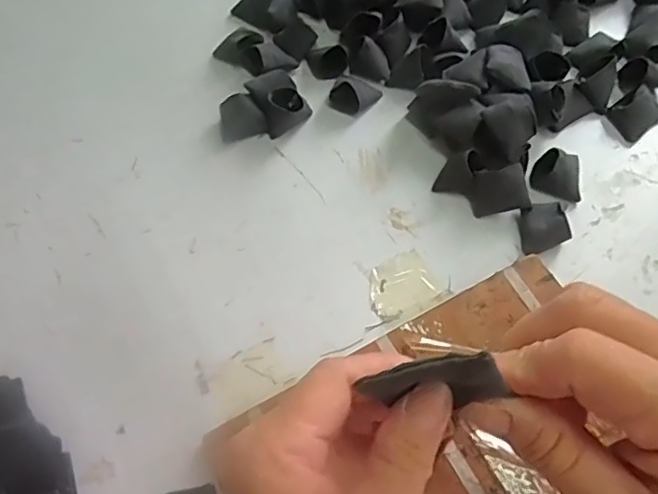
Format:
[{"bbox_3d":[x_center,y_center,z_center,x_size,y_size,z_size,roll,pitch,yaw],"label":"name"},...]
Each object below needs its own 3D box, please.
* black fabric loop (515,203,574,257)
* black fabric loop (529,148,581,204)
[{"bbox_3d":[0.165,-0.015,0.441,0.032,0.024,0.041,-6,63,0],"label":"black fabric loop"},{"bbox_3d":[0.185,-0.060,0.462,0.038,0.026,0.039,-1,63,2],"label":"black fabric loop"}]

